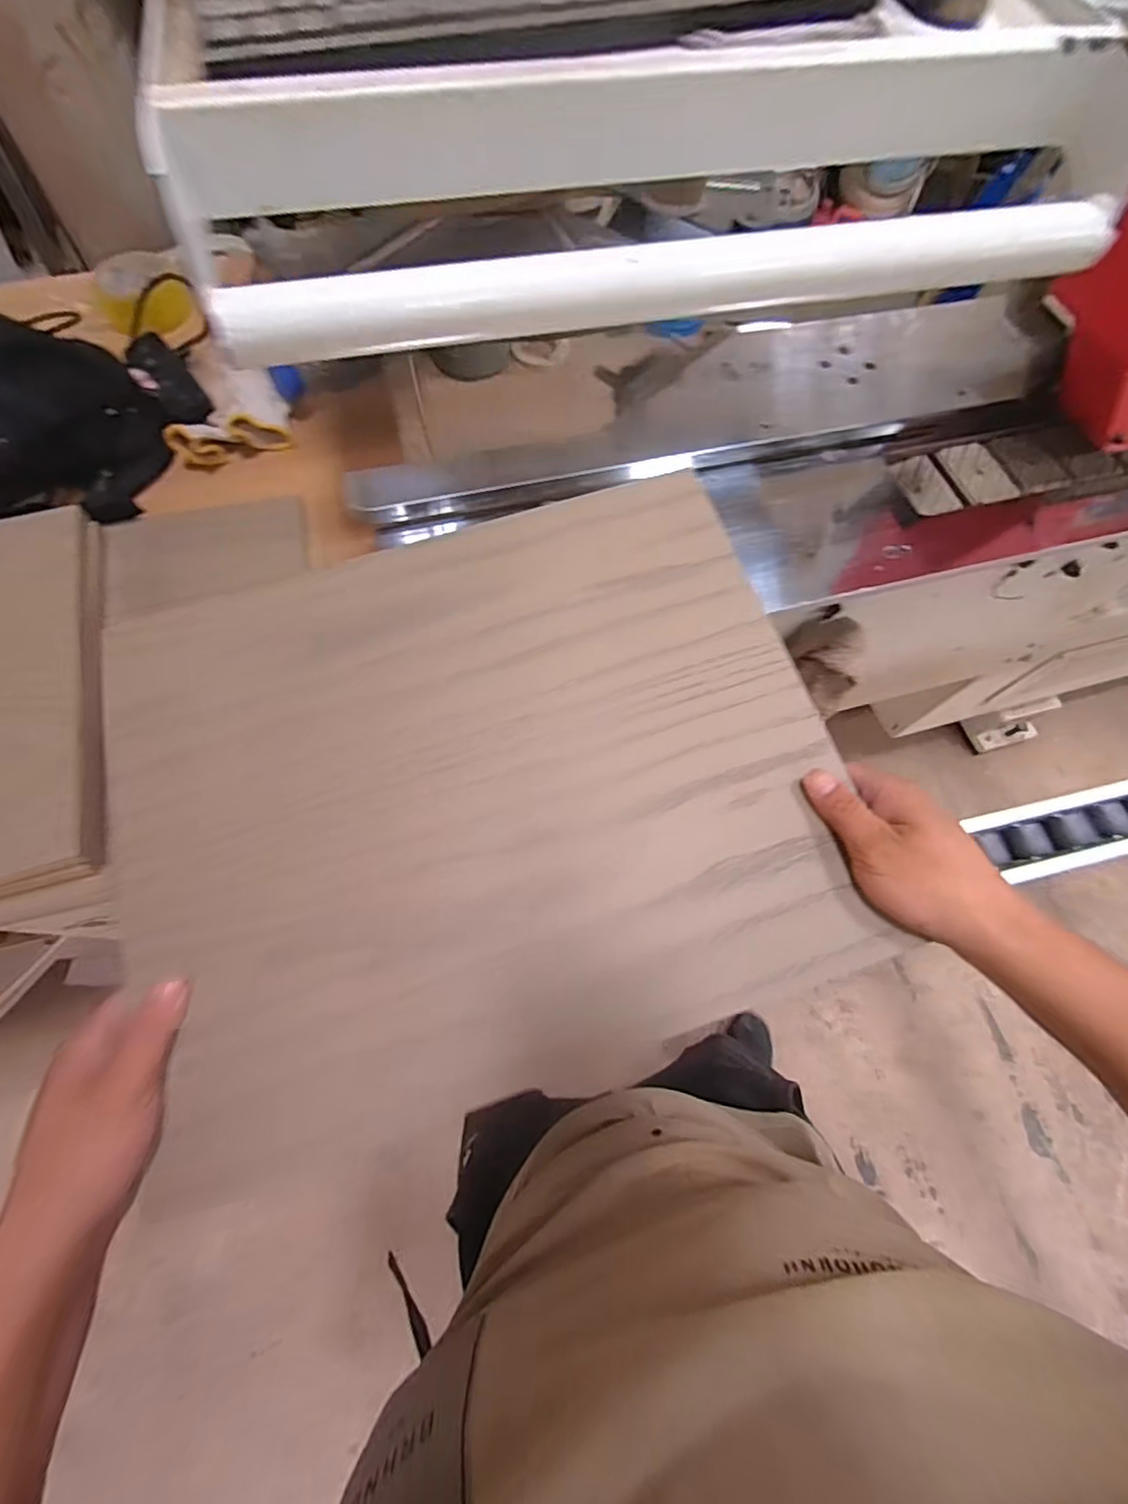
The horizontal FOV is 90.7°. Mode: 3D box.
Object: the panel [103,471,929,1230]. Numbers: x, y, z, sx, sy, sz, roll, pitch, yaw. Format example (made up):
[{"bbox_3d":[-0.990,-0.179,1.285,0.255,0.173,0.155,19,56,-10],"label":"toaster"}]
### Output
[{"bbox_3d":[-0.057,0.018,0.353,0.431,0.013,0.358,-16,71,-4],"label":"panel"}]

